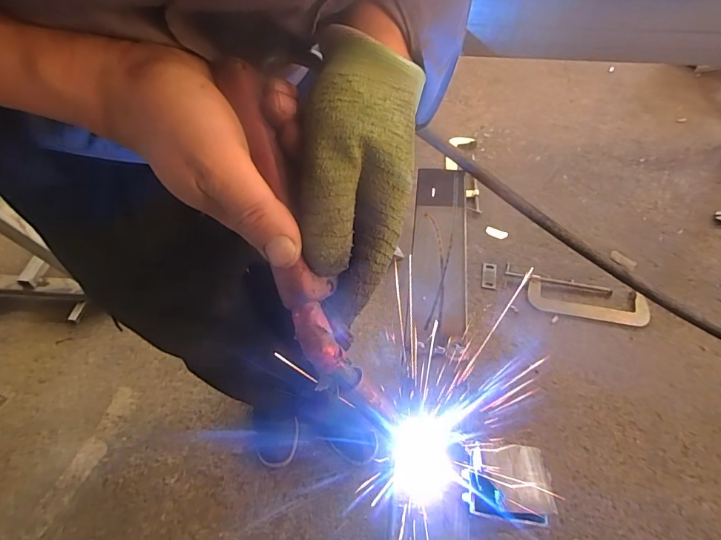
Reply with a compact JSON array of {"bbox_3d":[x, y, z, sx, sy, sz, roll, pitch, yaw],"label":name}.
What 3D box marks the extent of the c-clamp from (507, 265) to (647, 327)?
[{"bbox_3d":[0.619,0.076,1.199,0.379,0.029,0.122,13,55,12],"label":"c-clamp"}]

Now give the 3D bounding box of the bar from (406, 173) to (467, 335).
[{"bbox_3d":[0.071,-0.025,0.381,0.047,0.008,0.184,2,57,11],"label":"bar"}]

